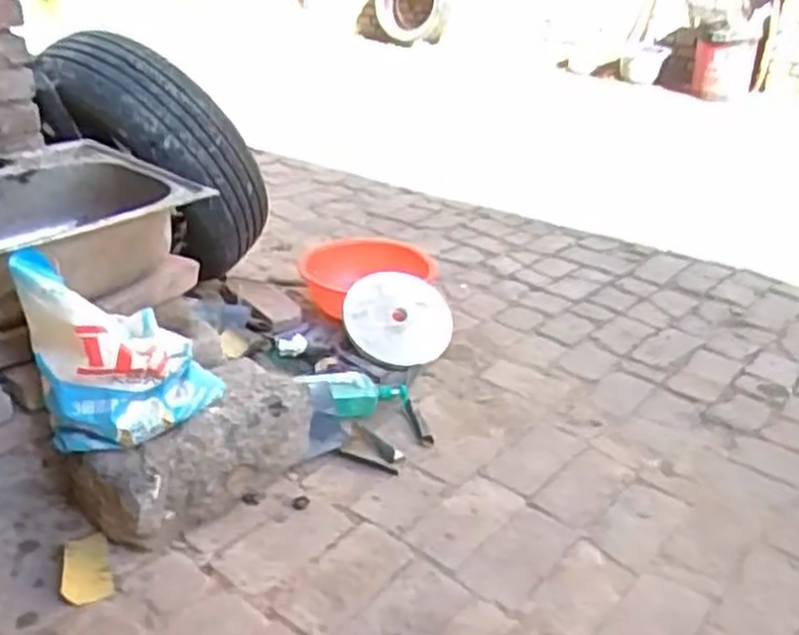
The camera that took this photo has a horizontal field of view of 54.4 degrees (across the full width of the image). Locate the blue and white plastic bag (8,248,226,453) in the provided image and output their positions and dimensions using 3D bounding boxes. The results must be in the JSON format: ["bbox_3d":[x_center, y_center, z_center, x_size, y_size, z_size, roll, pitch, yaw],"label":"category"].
[{"bbox_3d":[-0.424,0.043,1.217,0.259,0.268,0.167,-21,36,-36],"label":"blue and white plastic bag"}]

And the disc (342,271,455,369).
[{"bbox_3d":[0.003,-0.003,1.852,0.276,0.034,0.261,9,57,-25],"label":"disc"}]

